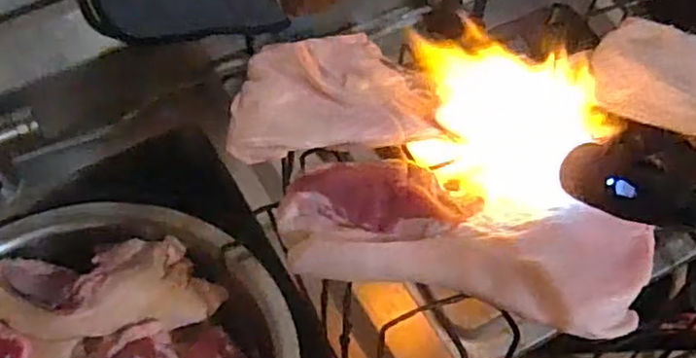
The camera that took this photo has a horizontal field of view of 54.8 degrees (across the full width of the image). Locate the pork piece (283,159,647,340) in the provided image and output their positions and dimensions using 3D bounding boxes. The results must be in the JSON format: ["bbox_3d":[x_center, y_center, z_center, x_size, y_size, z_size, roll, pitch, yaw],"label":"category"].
[{"bbox_3d":[0.064,0.035,0.413,0.225,0.050,0.091,14,61,8],"label":"pork piece"}]

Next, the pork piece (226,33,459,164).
[{"bbox_3d":[-0.010,-0.063,0.451,0.136,0.033,0.095,-7,61,-4],"label":"pork piece"}]

